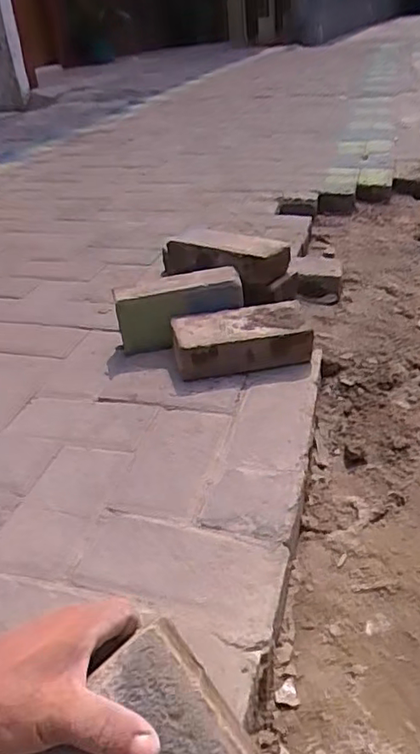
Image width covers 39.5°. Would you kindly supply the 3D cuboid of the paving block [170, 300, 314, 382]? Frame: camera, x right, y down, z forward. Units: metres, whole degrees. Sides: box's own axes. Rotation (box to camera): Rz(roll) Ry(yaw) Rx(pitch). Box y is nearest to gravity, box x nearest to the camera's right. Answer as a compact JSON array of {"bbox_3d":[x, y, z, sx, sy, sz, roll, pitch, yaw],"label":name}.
[{"bbox_3d":[0.049,-0.057,0.939,0.214,0.072,0.104,-6,32,-3],"label":"paving block"}]

